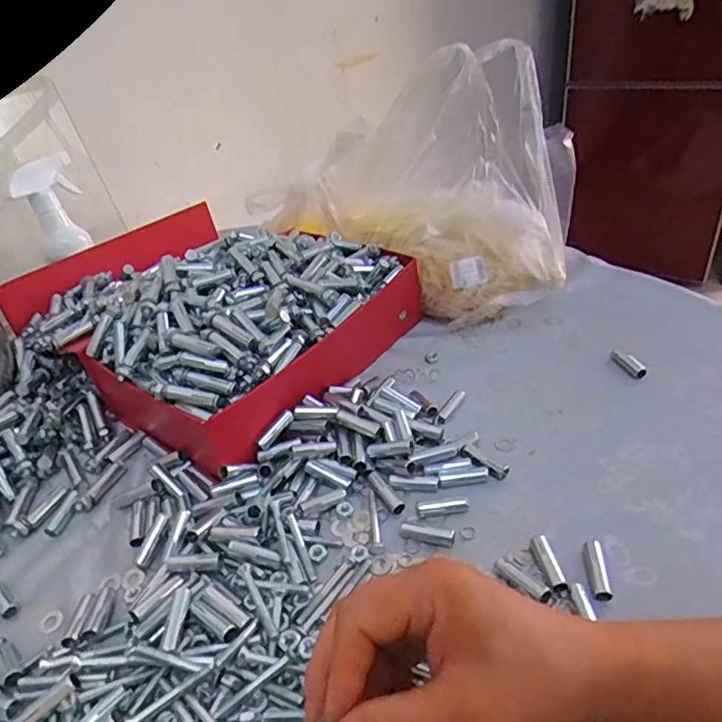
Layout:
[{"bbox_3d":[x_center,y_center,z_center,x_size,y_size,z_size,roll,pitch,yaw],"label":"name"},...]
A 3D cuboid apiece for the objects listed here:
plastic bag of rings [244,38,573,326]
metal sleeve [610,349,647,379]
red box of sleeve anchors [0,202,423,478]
[{"bbox_3d":[0.054,-0.203,0.648,0.345,0.247,0.156,25,48,35],"label":"plastic bag of rings"},{"bbox_3d":[0.255,0.003,0.540,0.011,0.009,0.039,-18,38,-14],"label":"metal sleeve"},{"bbox_3d":[-0.176,-0.073,0.624,0.382,0.110,0.291,21,46,32],"label":"red box of sleeve anchors"}]

